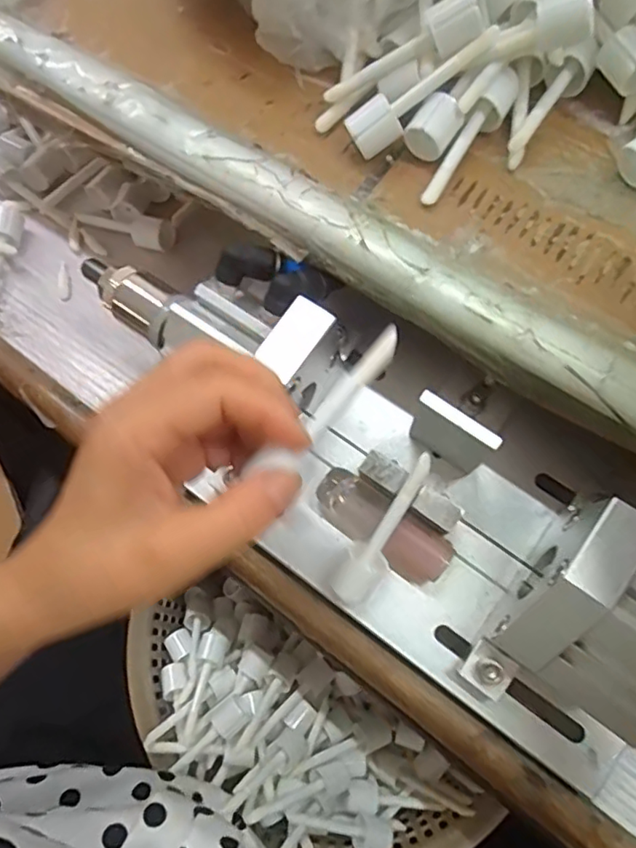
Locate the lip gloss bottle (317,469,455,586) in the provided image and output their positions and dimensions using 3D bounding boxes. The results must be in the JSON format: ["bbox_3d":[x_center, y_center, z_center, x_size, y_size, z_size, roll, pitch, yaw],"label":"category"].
[{"bbox_3d":[0.032,0.049,0.278,0.069,0.024,0.024,33,67,14],"label":"lip gloss bottle"}]

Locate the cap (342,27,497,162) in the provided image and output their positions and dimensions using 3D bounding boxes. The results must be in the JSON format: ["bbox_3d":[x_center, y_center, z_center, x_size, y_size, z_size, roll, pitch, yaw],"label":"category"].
[{"bbox_3d":[0.047,-0.153,0.263,0.073,0.018,0.014,-35,68,8],"label":"cap"}]

